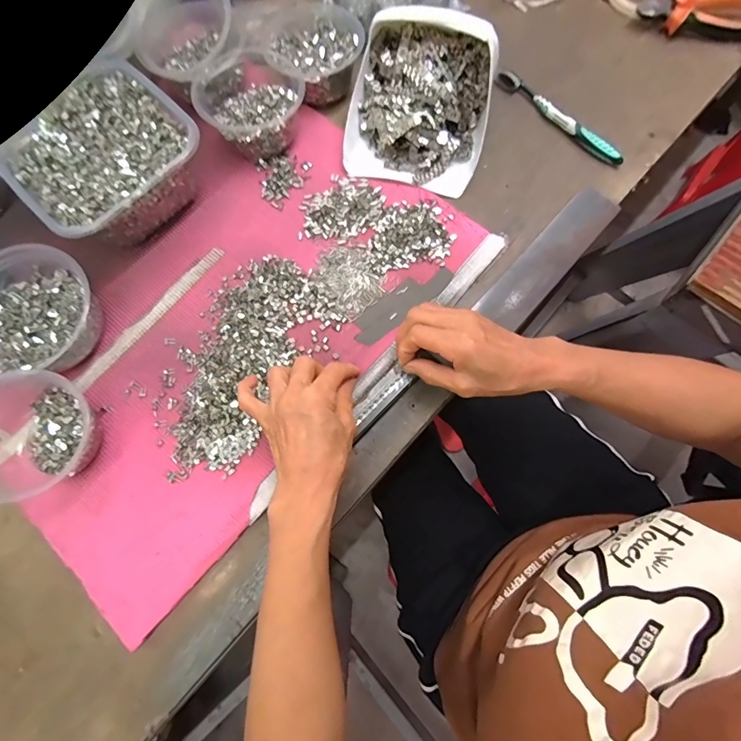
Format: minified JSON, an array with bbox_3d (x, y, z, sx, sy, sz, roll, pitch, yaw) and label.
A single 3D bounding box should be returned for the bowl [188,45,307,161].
[{"bbox_3d":[-0.139,-0.302,0.467,0.120,0.055,0.114,-1,74,2],"label":"bowl"}]

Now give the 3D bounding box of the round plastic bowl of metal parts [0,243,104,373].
[{"bbox_3d":[-0.335,-0.054,0.408,0.118,0.061,0.123,-1,74,2],"label":"round plastic bowl of metal parts"}]

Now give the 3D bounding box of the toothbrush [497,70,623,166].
[{"bbox_3d":[0.224,-0.305,0.487,0.013,0.021,0.184,-41,76,-9],"label":"toothbrush"}]

